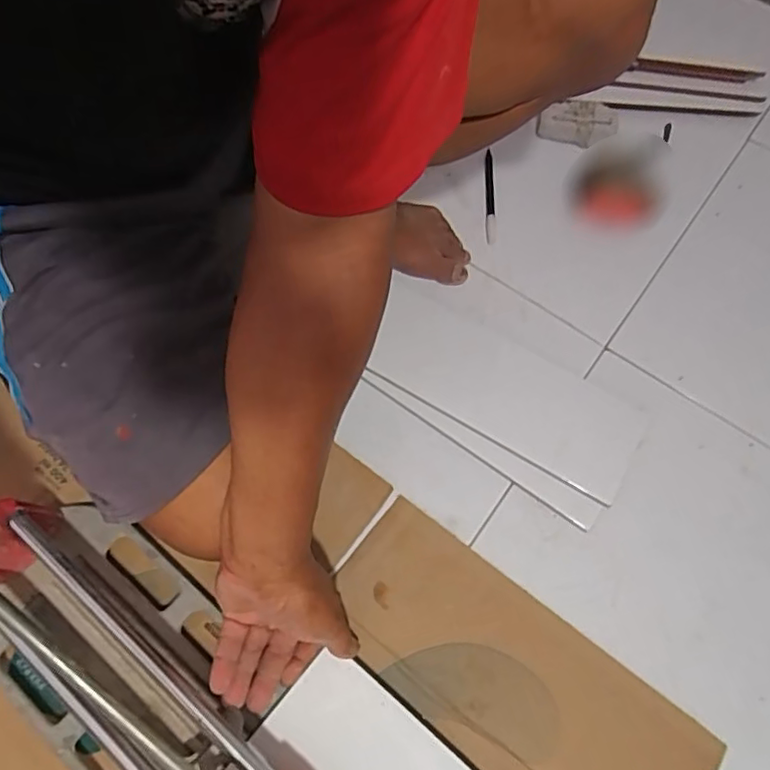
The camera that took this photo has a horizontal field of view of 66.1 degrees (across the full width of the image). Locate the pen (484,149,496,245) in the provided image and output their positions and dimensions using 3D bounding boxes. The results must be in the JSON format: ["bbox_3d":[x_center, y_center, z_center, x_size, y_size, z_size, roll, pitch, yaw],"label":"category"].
[{"bbox_3d":[0.129,-0.233,0.725,0.012,0.007,0.145,4,65,0],"label":"pen"}]

